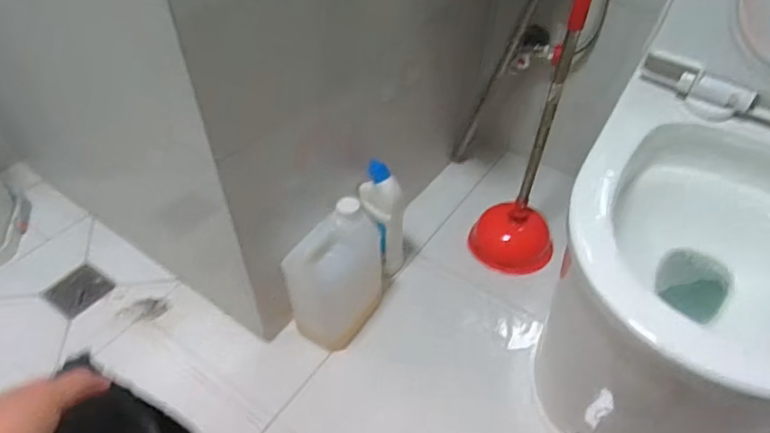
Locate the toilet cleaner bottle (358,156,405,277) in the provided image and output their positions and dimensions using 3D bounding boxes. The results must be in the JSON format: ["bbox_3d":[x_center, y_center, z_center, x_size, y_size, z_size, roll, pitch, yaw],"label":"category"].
[{"bbox_3d":[-0.005,0.014,0.948,0.079,0.236,0.064,-1,47,-1],"label":"toilet cleaner bottle"}]

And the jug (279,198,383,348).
[{"bbox_3d":[-0.080,0.092,0.869,0.098,0.222,0.161,27,52,23],"label":"jug"}]

